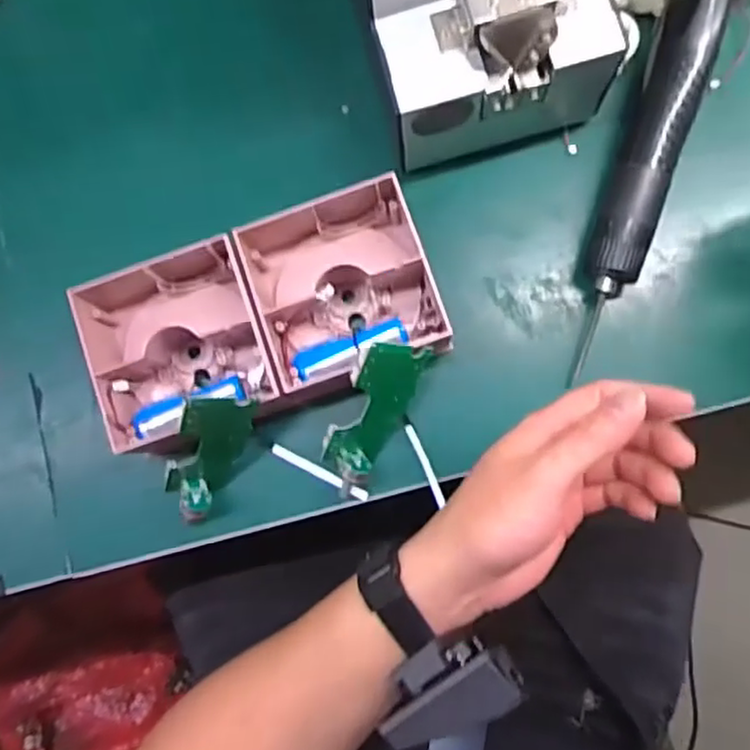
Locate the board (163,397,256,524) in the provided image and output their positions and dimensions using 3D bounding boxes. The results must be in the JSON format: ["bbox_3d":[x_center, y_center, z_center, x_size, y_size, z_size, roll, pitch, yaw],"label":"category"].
[{"bbox_3d":[-0.093,0.046,0.385,0.042,0.083,0.025,1,42,-28],"label":"board"}]

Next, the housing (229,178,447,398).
[{"bbox_3d":[-0.015,-0.056,0.399,0.110,0.038,0.117,-17,81,3],"label":"housing"}]

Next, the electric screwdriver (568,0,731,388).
[{"bbox_3d":[0.163,-0.129,0.398,0.034,0.045,0.258,18,84,7],"label":"electric screwdriver"}]

